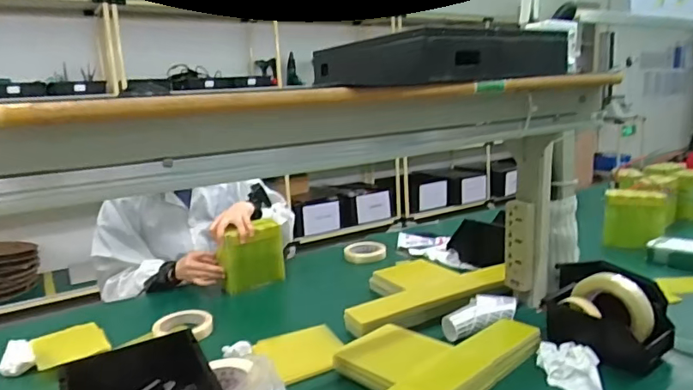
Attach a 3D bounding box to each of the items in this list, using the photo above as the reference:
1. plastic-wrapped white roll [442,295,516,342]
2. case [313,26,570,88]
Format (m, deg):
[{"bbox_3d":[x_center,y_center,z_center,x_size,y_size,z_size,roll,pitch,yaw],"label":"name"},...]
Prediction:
[{"bbox_3d":[0.243,0.220,0.915,0.139,0.045,0.068,-8,12,-25],"label":"plastic-wrapped white roll"},{"bbox_3d":[0.159,-0.208,0.800,0.297,0.068,0.271,-12,14,-38],"label":"case"}]

